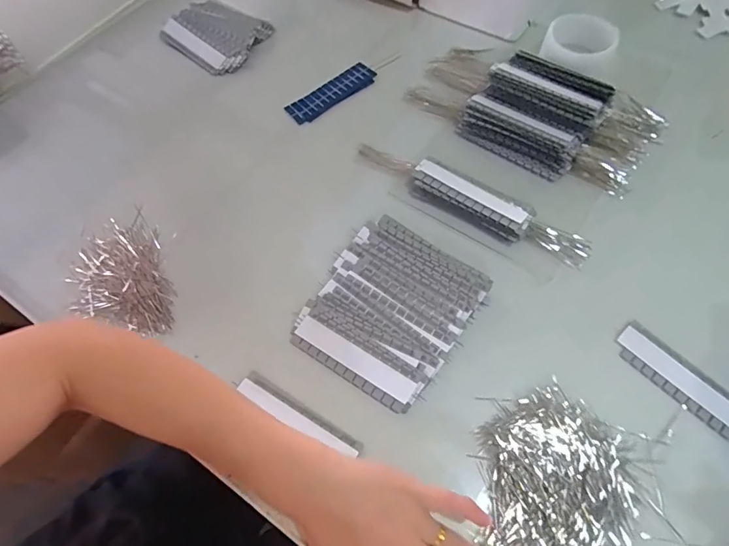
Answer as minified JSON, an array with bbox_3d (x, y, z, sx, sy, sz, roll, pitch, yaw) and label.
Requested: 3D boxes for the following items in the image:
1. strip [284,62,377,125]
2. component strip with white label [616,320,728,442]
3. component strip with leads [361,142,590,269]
[{"bbox_3d":[-0.043,-0.243,0.590,0.133,0.010,0.038,-40,68,-16],"label":"strip"},{"bbox_3d":[0.290,0.097,0.394,0.041,0.007,0.125,-42,68,-17],"label":"component strip with white label"},{"bbox_3d":[0.113,-0.083,0.487,0.276,0.026,0.046,28,67,16],"label":"component strip with leads"}]

